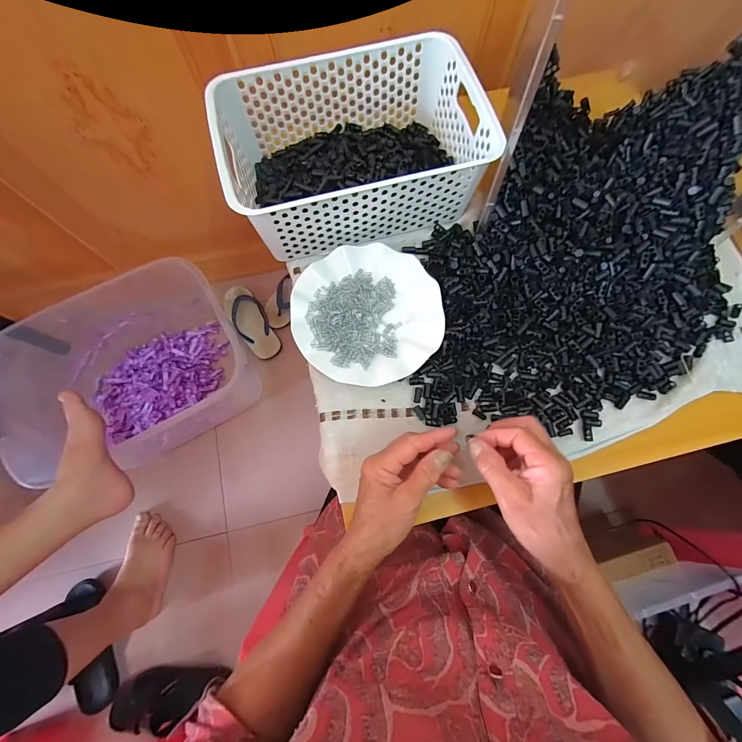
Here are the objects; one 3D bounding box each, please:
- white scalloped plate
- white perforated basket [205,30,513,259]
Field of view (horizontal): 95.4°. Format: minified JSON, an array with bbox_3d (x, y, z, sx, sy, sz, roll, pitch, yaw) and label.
[{"bbox_3d":[-0.004,-0.073,0.428,0.181,0.018,0.181,0,76,-1],"label":"white scalloped plate"},{"bbox_3d":[-0.024,-0.282,0.432,0.304,0.100,0.200,-15,76,-5],"label":"white perforated basket"}]

